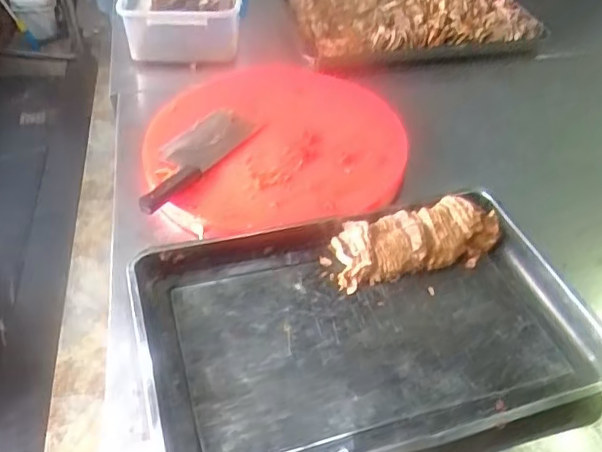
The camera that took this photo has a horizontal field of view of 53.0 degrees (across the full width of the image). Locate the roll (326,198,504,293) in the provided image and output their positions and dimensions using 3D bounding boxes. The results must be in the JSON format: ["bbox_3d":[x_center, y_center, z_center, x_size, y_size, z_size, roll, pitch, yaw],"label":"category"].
[{"bbox_3d":[0.170,0.022,0.903,0.263,0.055,0.096,-10,46,-12],"label":"roll"}]

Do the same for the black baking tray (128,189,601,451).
[{"bbox_3d":[0.083,0.129,0.803,0.570,0.052,0.377,-11,47,-12],"label":"black baking tray"}]

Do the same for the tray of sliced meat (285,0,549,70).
[{"bbox_3d":[0.235,-0.452,1.289,0.490,0.061,0.331,-7,46,-9],"label":"tray of sliced meat"}]

